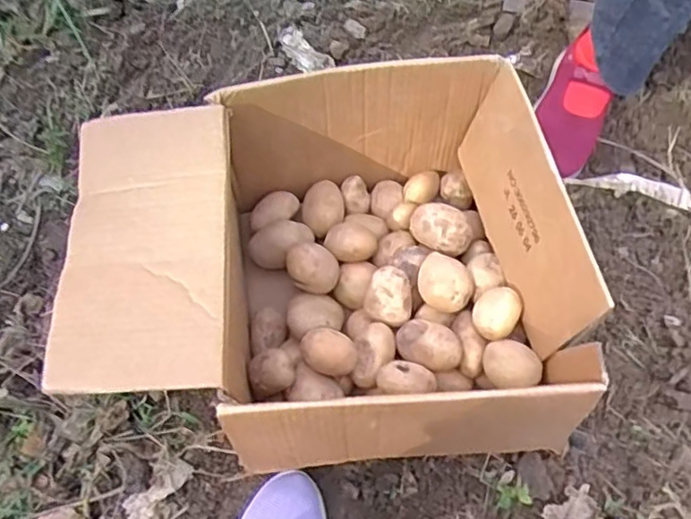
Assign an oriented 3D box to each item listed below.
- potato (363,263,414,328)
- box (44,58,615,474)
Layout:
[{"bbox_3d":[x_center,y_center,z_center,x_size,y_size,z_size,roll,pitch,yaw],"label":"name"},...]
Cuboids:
[{"bbox_3d":[0.053,0.046,0.719,0.054,0.054,0.060,18,66,11],"label":"potato"},{"bbox_3d":[-0.018,0.016,0.680,0.474,0.259,0.403,-7,64,-2],"label":"box"}]

